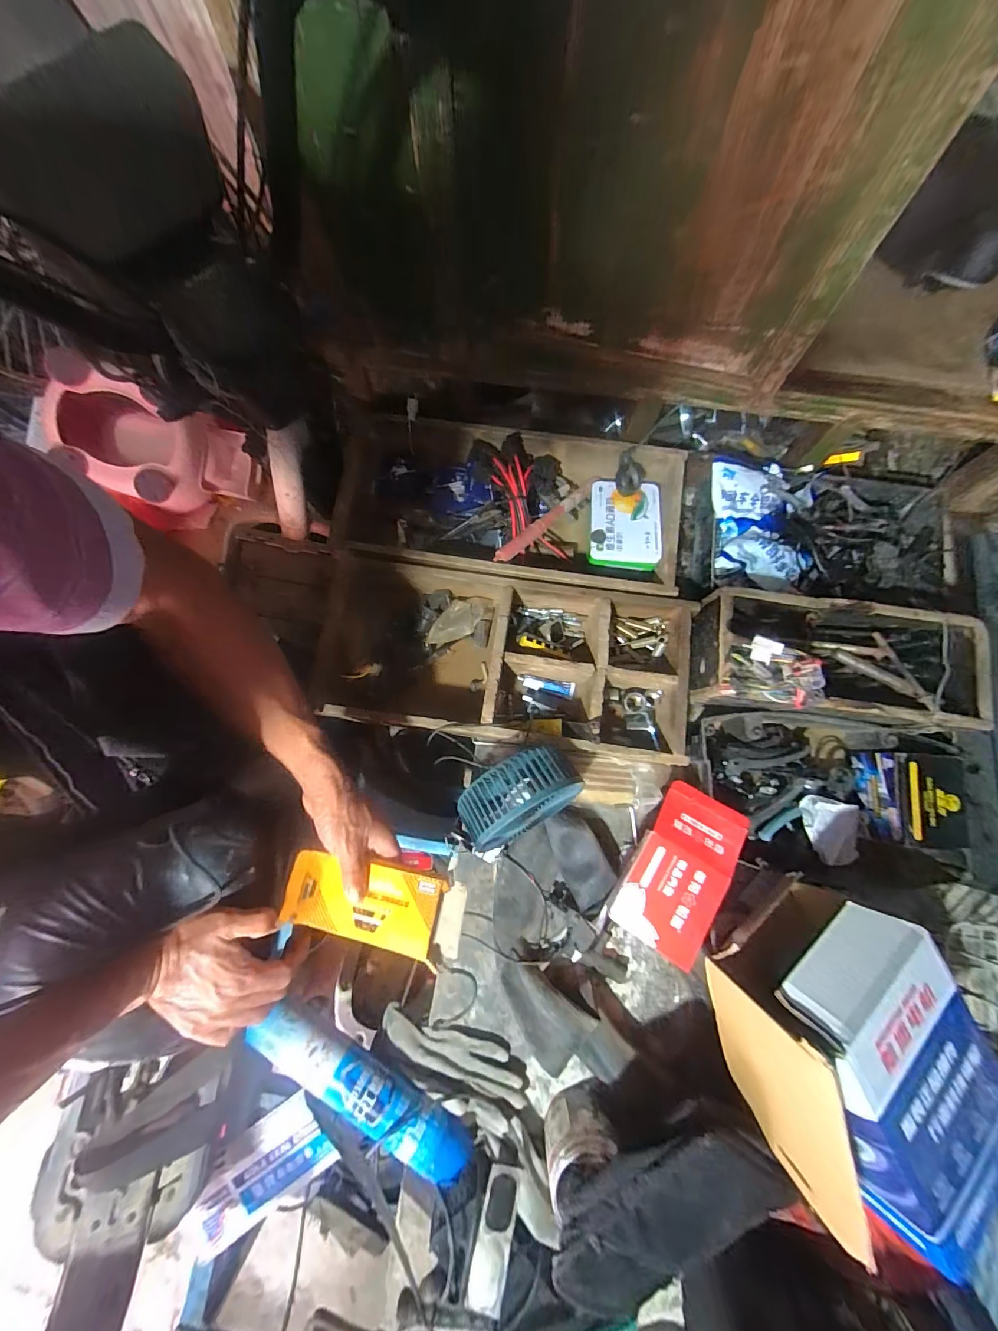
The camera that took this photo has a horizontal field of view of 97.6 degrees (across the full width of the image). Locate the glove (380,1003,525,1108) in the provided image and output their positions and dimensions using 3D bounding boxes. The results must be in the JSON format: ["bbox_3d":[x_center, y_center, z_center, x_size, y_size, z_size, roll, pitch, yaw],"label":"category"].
[{"bbox_3d":[-0.067,0.548,0.608,0.212,0.042,0.070,12,80,3],"label":"glove"}]

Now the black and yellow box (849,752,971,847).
[{"bbox_3d":[0.595,0.194,0.635,0.120,0.064,0.134,7,80,3],"label":"black and yellow box"}]

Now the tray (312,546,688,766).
[{"bbox_3d":[0.012,-0.007,0.662,0.508,0.104,0.237,8,80,3],"label":"tray"}]

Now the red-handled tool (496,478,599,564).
[{"bbox_3d":[0.077,-0.233,0.693,0.020,0.023,0.231,43,66,8],"label":"red-handled tool"}]

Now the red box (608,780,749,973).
[{"bbox_3d":[0.234,0.260,0.565,0.110,0.049,0.201,31,82,6],"label":"red box"}]

